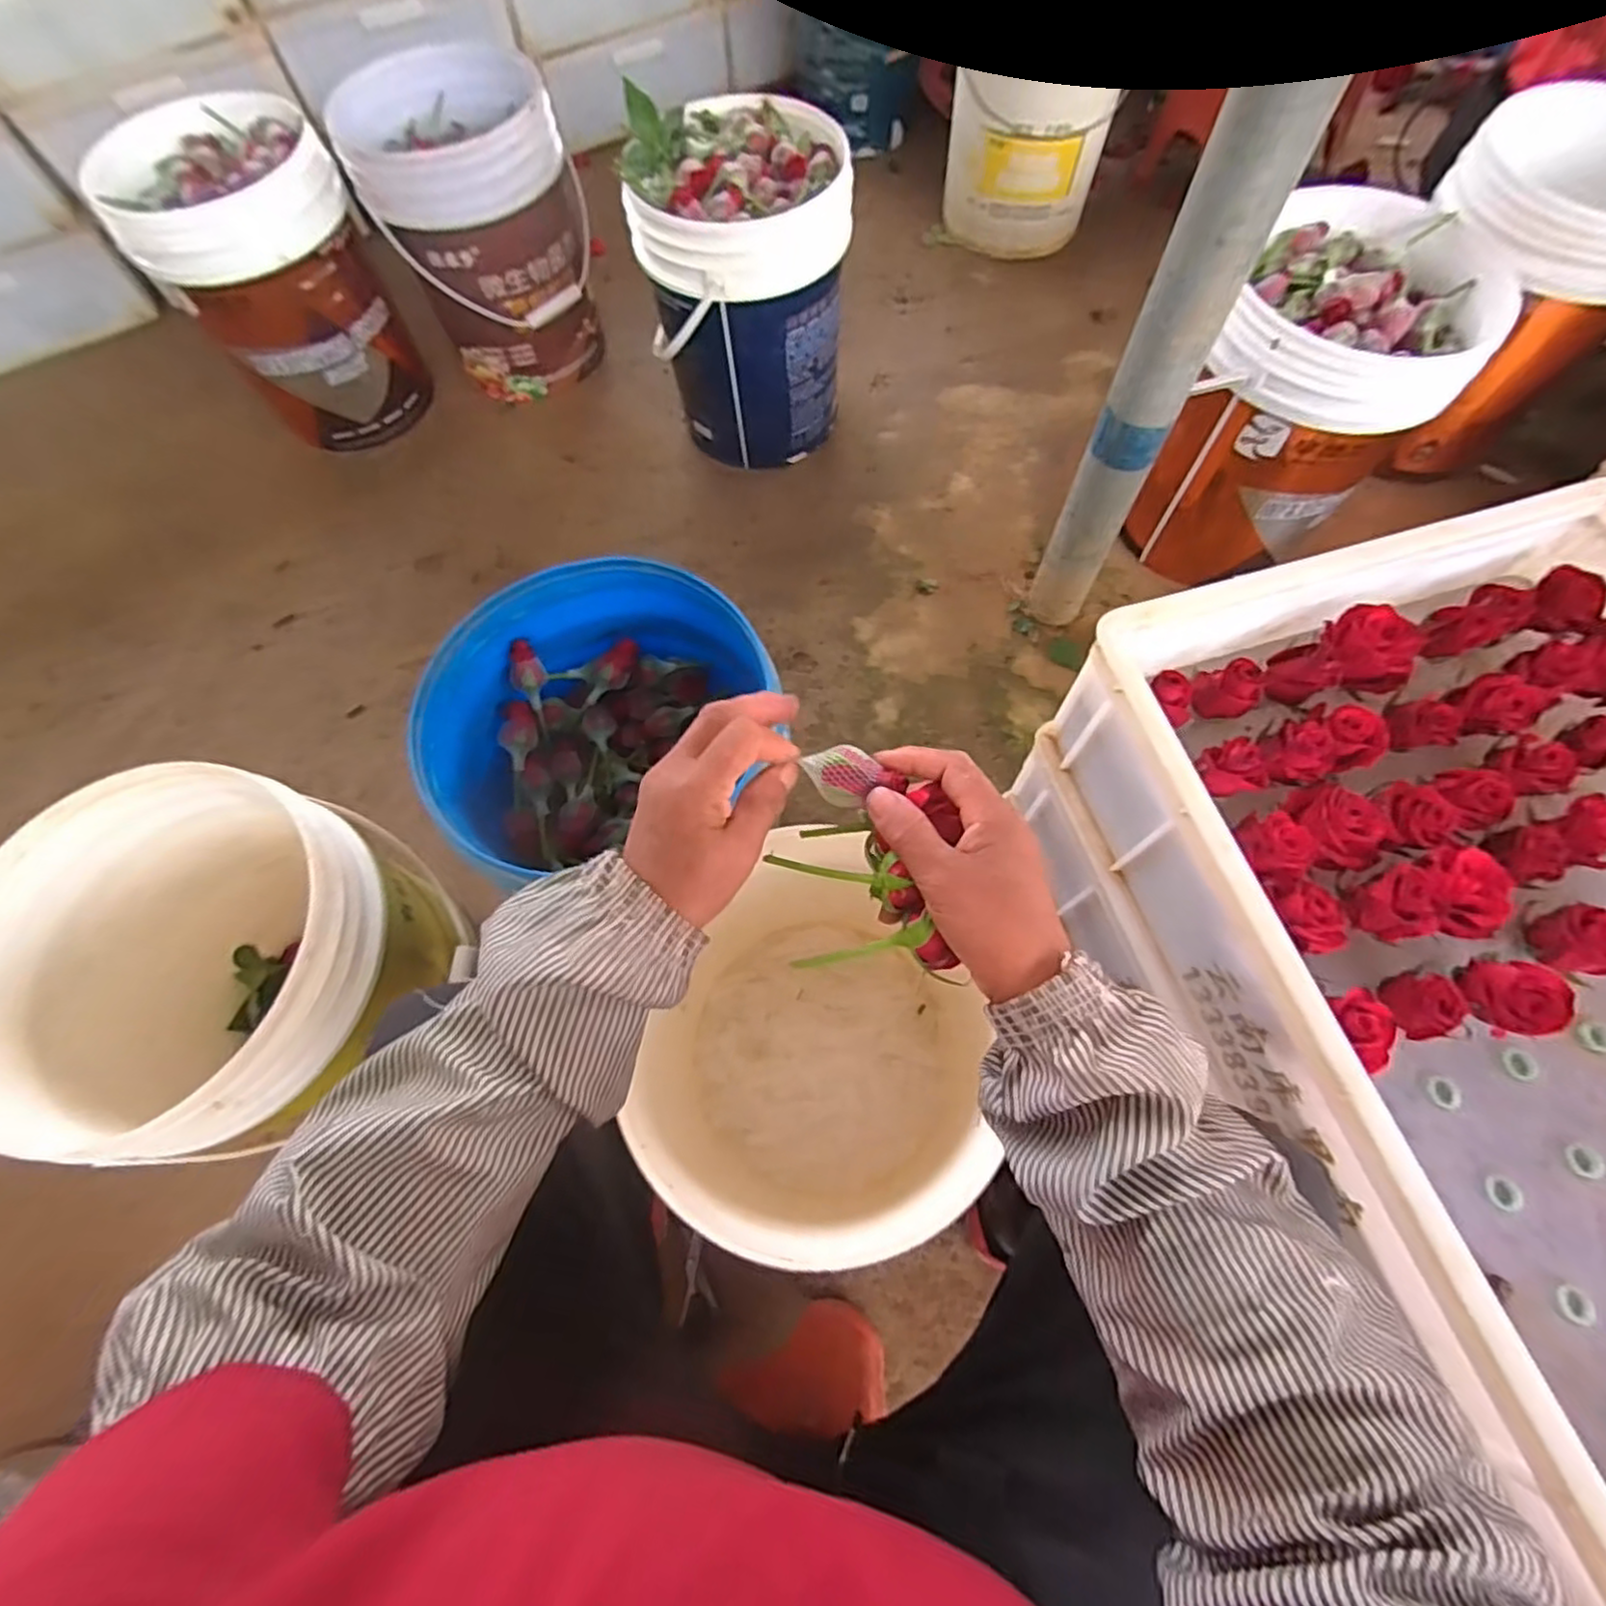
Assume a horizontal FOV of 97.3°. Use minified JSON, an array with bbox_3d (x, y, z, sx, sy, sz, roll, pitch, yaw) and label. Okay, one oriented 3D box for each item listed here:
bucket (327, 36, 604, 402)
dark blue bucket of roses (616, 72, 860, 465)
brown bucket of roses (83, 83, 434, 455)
[{"bbox_3d":[-0.524,-0.954,1.183,0.308,0.357,0.309,-20,68,-7],"label":"bucket"},{"bbox_3d":[-0.078,-0.754,1.065,0.286,0.377,0.272,-1,67,2],"label":"dark blue bucket of roses"},{"bbox_3d":[-0.839,-0.832,1.142,0.291,0.368,0.311,-1,67,2],"label":"brown bucket of roses"}]

